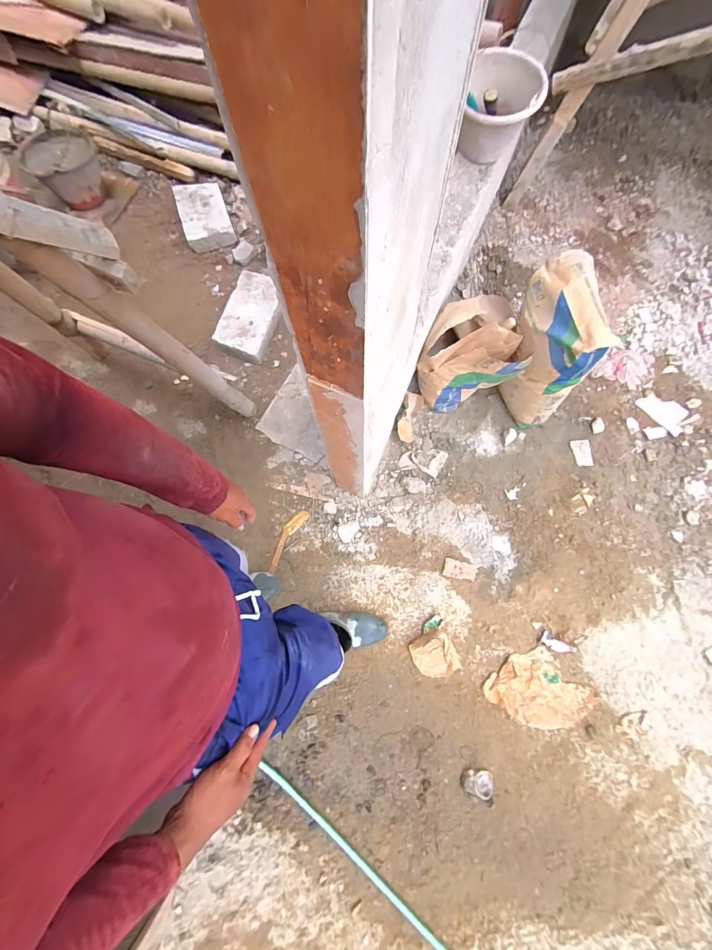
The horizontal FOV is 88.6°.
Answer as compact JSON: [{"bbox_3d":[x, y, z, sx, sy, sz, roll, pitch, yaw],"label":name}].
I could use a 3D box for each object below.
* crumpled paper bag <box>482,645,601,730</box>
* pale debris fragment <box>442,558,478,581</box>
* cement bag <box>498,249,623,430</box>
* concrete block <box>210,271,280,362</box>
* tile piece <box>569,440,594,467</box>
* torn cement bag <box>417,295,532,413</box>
[{"bbox_3d":[0.612,0.724,1.203,0.320,0.022,0.236,39,78,10],"label":"crumpled paper bag"},{"bbox_3d":[0.357,0.329,1.258,0.110,0.009,0.062,15,75,5],"label":"pale debris fragment"},{"bbox_3d":[0.632,-0.425,1.241,0.185,0.432,0.370,-17,75,-4],"label":"cement bag"},{"bbox_3d":[-0.422,-0.647,1.478,0.219,0.080,0.351,17,75,5],"label":"concrete block"},{"bbox_3d":[0.894,-0.088,1.437,0.074,0.012,0.107,-9,74,-2],"label":"tile piece"},{"bbox_3d":[0.375,-0.419,1.315,0.328,0.341,0.279,-14,75,-4],"label":"torn cement bag"}]

